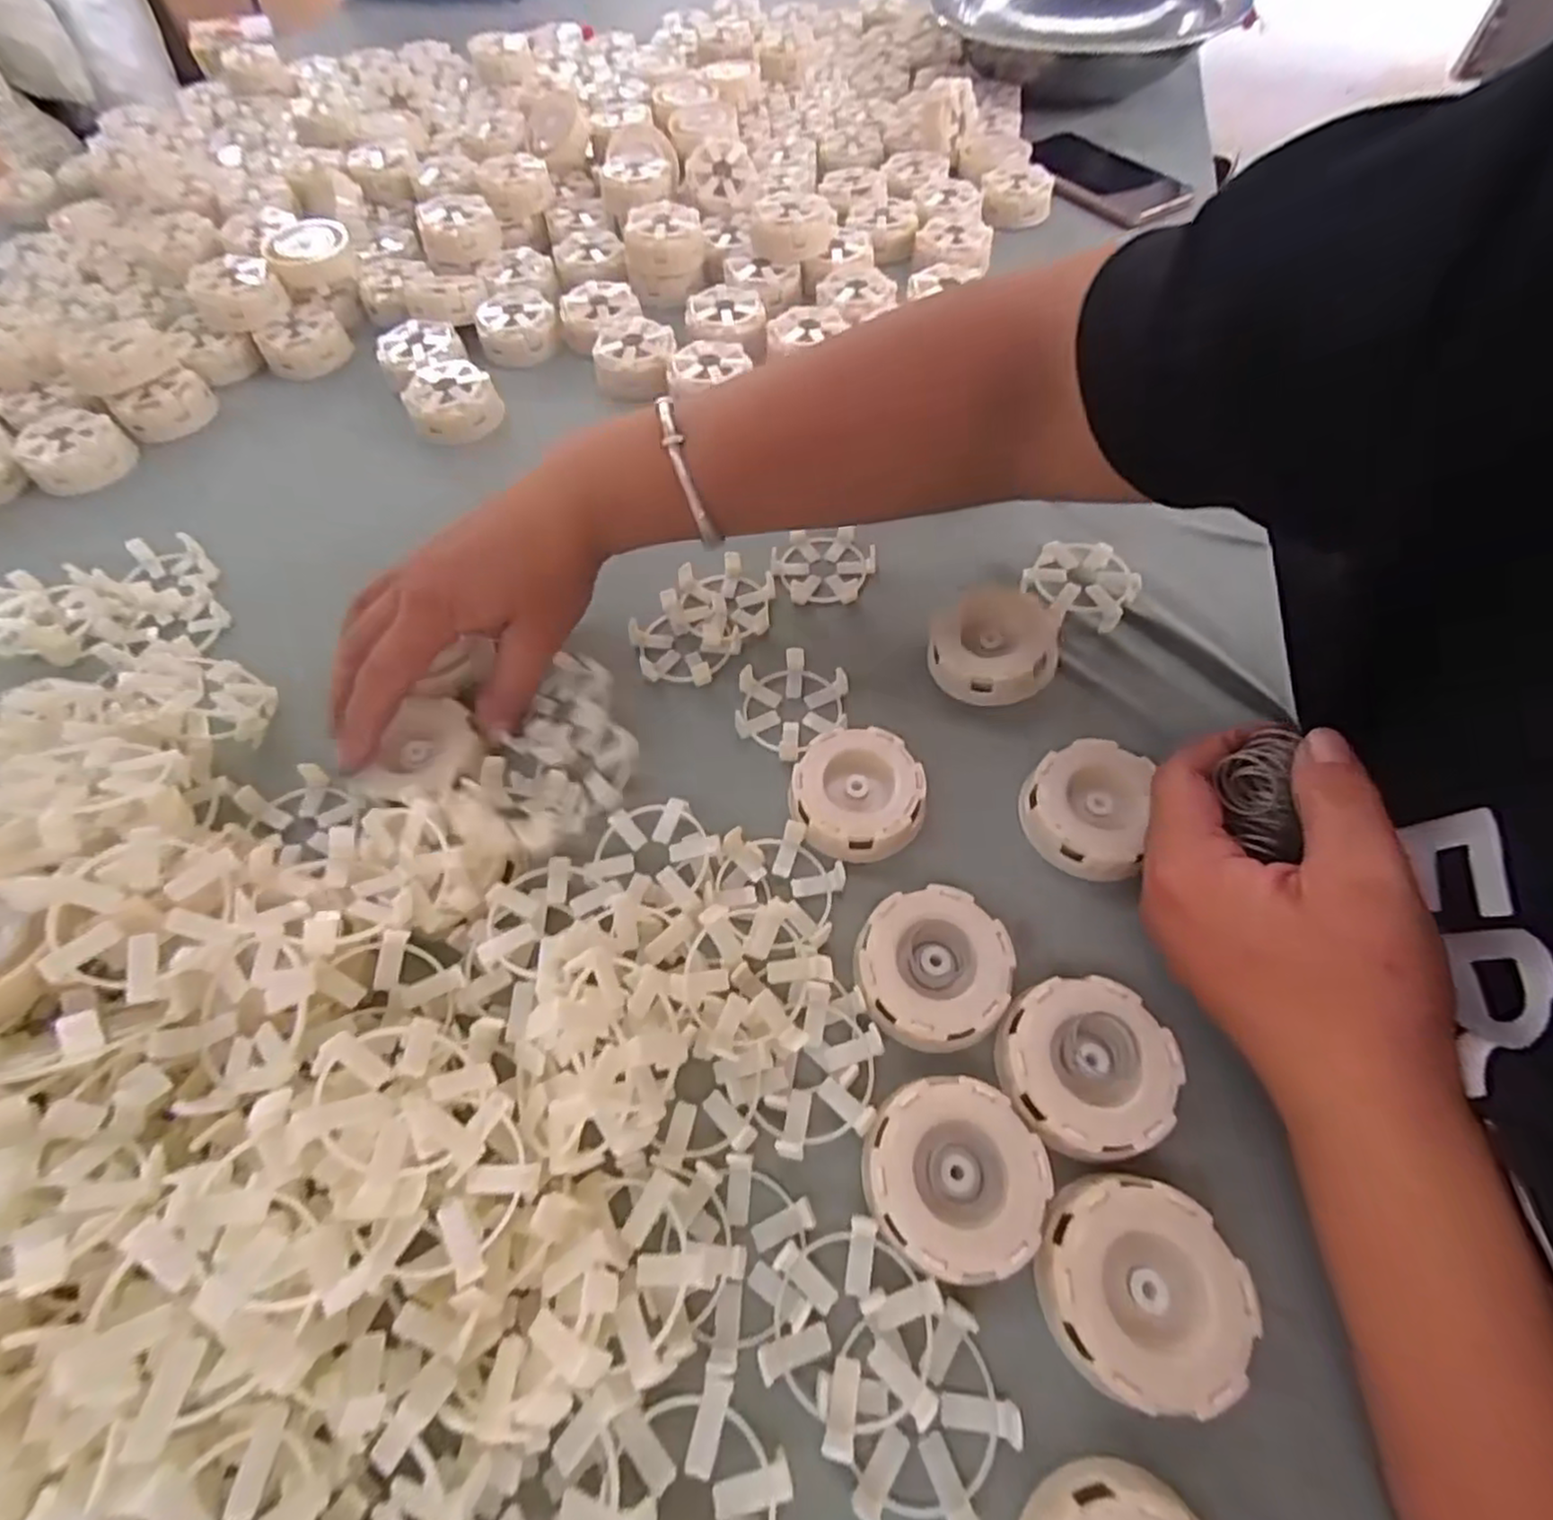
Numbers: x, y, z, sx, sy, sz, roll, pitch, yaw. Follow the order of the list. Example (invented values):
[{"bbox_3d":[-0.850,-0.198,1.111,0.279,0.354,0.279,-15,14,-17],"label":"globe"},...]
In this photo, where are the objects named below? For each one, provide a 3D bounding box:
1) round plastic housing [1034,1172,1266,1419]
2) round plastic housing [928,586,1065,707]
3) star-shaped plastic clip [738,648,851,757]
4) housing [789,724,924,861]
[{"bbox_3d":[0.118,0.171,0.227,0.061,0.017,0.059,-1,59,2],"label":"round plastic housing"},{"bbox_3d":[0.114,-0.060,0.367,0.064,0.024,0.064,-11,51,14],"label":"round plastic housing"},{"bbox_3d":[0.008,-0.030,0.362,0.056,0.017,0.062,0,59,3],"label":"star-shaped plastic clip"},{"bbox_3d":[0.037,0.016,0.328,0.059,0.021,0.059,-1,59,2],"label":"housing"}]

